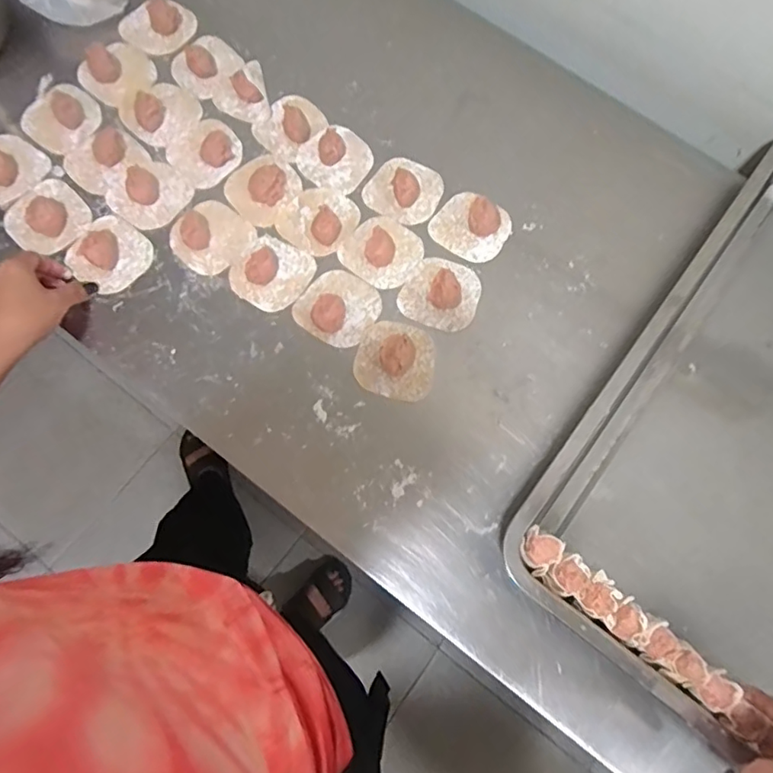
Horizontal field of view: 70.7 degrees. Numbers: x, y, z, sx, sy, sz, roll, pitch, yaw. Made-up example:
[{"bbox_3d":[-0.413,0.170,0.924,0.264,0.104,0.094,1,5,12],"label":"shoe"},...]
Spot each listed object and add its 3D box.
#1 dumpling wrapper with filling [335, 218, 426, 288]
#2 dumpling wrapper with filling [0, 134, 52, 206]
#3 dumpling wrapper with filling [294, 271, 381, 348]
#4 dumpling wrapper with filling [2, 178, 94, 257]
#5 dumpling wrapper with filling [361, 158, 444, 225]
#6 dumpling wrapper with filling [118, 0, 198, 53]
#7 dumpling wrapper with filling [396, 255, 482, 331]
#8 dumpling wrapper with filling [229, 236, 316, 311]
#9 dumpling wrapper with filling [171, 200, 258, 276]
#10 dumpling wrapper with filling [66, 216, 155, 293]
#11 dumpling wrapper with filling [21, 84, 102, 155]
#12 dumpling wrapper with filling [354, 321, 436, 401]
[{"bbox_3d":[-0.003,-0.147,0.572,0.079,0.023,0.077,1,74,-2],"label":"dumpling wrapper with filling"},{"bbox_3d":[-0.404,-0.232,0.578,0.068,0.025,0.077,35,76,8],"label":"dumpling wrapper with filling"},{"bbox_3d":[-0.048,-0.083,0.551,0.075,0.018,0.076,33,76,7],"label":"dumpling wrapper with filling"},{"bbox_3d":[-0.355,-0.179,0.564,0.076,0.020,0.080,-41,79,-12],"label":"dumpling wrapper with filling"},{"bbox_3d":[0.020,-0.220,0.593,0.078,0.021,0.073,1,74,-2],"label":"dumpling wrapper with filling"},{"bbox_3d":[-0.269,-0.427,0.640,0.080,0.024,0.058,-39,79,-12],"label":"dumpling wrapper with filling"},{"bbox_3d":[0.057,-0.101,0.559,0.075,0.023,0.076,1,74,-2],"label":"dumpling wrapper with filling"},{"bbox_3d":[-0.118,-0.121,0.554,0.074,0.029,0.077,1,74,-2],"label":"dumpling wrapper with filling"},{"bbox_3d":[-0.183,-0.159,0.565,0.076,0.023,0.077,1,74,-2],"label":"dumpling wrapper with filling"},{"bbox_3d":[-0.285,-0.139,0.559,0.078,0.021,0.072,41,77,9],"label":"dumpling wrapper with filling"},{"bbox_3d":[-0.360,-0.298,0.603,0.078,0.018,0.069,-41,79,-12],"label":"dumpling wrapper with filling"},{"bbox_3d":[0.010,-0.029,0.538,0.076,0.020,0.076,1,74,-2],"label":"dumpling wrapper with filling"}]

